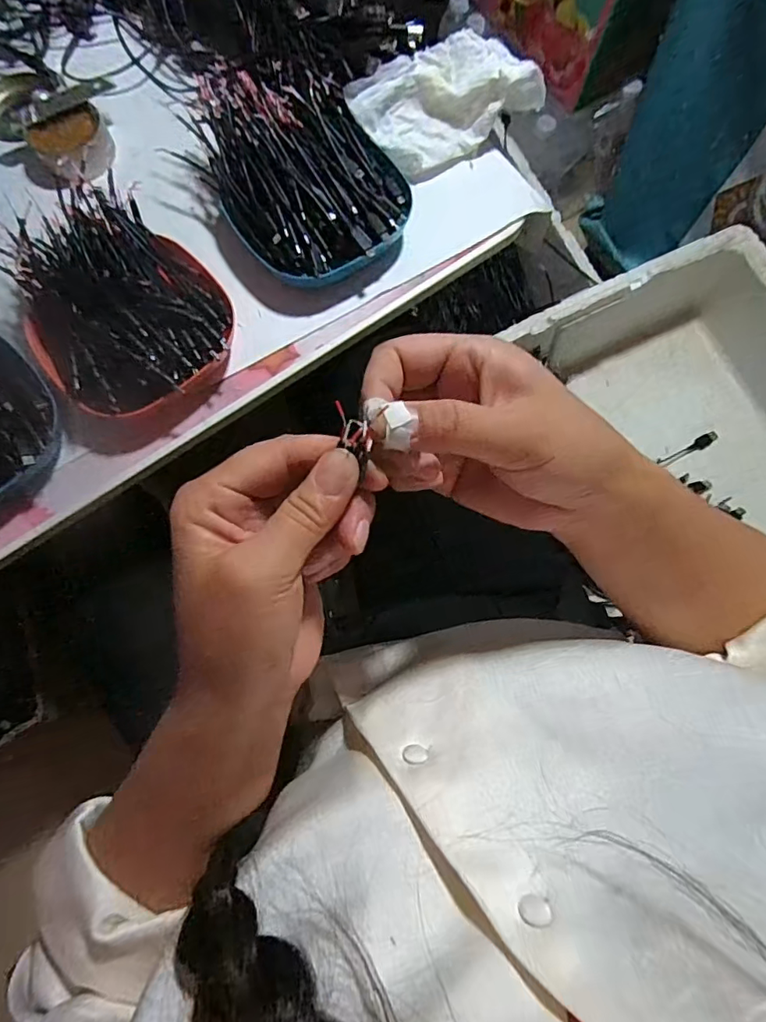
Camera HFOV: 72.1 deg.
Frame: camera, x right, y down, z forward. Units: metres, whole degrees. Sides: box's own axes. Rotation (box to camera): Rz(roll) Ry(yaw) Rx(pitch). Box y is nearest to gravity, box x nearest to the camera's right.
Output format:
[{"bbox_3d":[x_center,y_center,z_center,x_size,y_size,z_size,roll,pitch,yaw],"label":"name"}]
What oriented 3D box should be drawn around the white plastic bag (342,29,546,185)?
[{"bbox_3d":[0.054,-0.347,0.444,0.155,0.044,0.075,-28,79,-7],"label":"white plastic bag"}]

